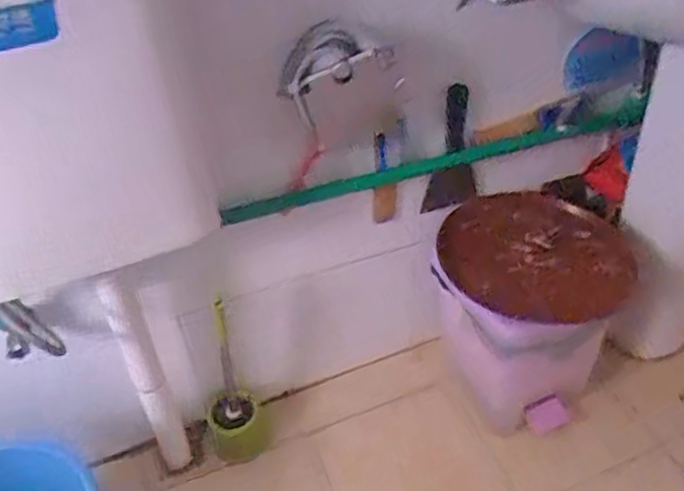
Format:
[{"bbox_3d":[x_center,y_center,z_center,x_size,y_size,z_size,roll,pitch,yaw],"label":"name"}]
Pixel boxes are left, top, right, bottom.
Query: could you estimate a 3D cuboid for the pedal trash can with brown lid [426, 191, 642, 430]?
[{"bbox_3d":[0.354,0.132,1.258,0.286,0.375,0.307,-4,40,4],"label":"pedal trash can with brown lid"}]

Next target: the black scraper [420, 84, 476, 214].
[{"bbox_3d":[0.193,-0.169,1.149,0.104,0.249,0.018,-20,43,-18],"label":"black scraper"}]

